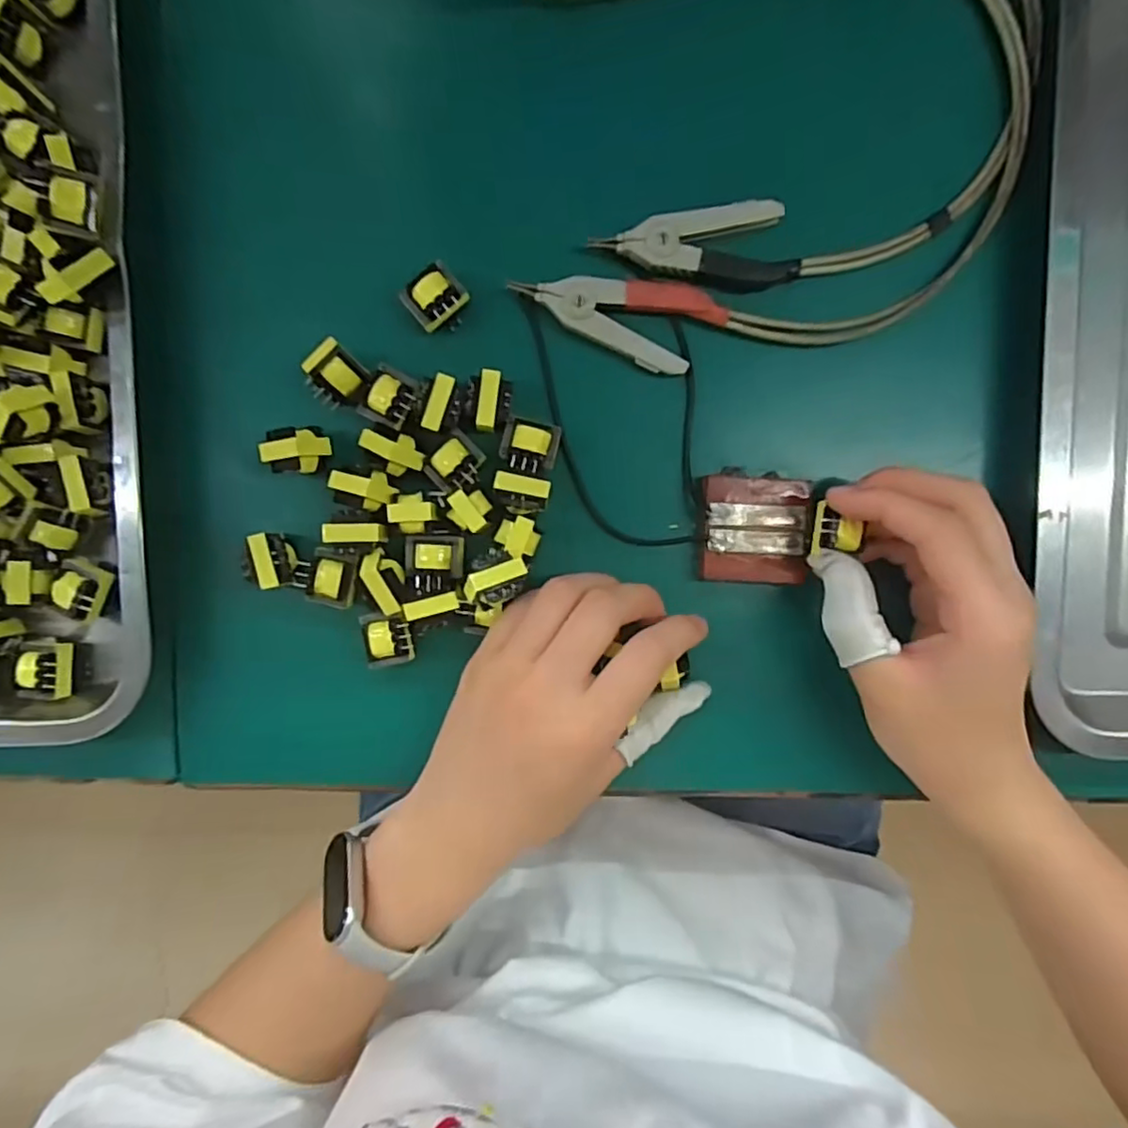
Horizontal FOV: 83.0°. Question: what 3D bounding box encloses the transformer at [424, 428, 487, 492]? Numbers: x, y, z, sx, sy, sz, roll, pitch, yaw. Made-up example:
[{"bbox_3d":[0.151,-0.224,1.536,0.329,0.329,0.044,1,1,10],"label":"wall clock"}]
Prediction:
[{"bbox_3d":[-0.048,-0.045,0.287,0.021,0.011,0.025,39,93,-2],"label":"transformer"}]

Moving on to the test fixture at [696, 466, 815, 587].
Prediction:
[{"bbox_3d":[0.088,-0.018,0.296,0.049,0.011,0.051,1,93,0],"label":"test fixture"}]

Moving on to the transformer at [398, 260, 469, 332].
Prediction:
[{"bbox_3d":[-0.057,-0.118,0.285,0.025,0.018,0.022,-42,92,3],"label":"transformer"}]

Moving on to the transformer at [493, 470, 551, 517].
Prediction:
[{"bbox_3d":[-0.019,-0.031,0.289,0.024,0.015,0.017,11,93,0],"label":"transformer"}]

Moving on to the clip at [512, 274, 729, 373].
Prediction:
[{"bbox_3d":[0.025,-0.109,0.288,0.094,0.009,0.038,5,93,0],"label":"clip"}]

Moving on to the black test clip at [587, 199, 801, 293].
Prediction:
[{"bbox_3d":[0.060,-0.139,0.288,0.087,0.011,0.038,-12,93,1],"label":"black test clip"}]

